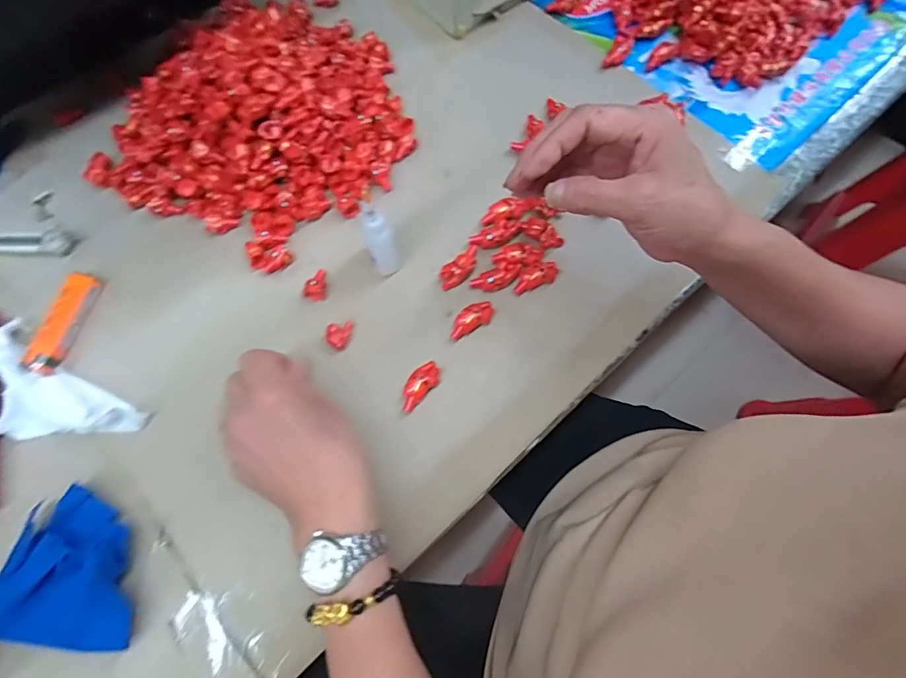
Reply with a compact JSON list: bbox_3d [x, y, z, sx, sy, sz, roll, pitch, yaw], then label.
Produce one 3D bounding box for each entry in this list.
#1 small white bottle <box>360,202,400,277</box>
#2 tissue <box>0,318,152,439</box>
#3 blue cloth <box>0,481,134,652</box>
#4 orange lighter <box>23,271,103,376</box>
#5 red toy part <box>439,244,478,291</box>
[{"bbox_3d":[-0.055,-0.072,0.351,0.021,0.074,0.019,-17,73,-5],"label":"small white bottle"},{"bbox_3d":[-0.297,0.048,0.343,0.133,0.015,0.064,31,75,10],"label":"tissue"},{"bbox_3d":[-0.249,0.150,0.308,0.099,0.024,0.087,13,73,5],"label":"blue cloth"},{"bbox_3d":[-0.301,-0.012,0.364,0.023,0.012,0.080,14,73,5],"label":"orange lighter"},{"bbox_3d":[0.007,-0.058,0.379,0.044,0.012,0.019,-42,76,-12],"label":"red toy part"}]

